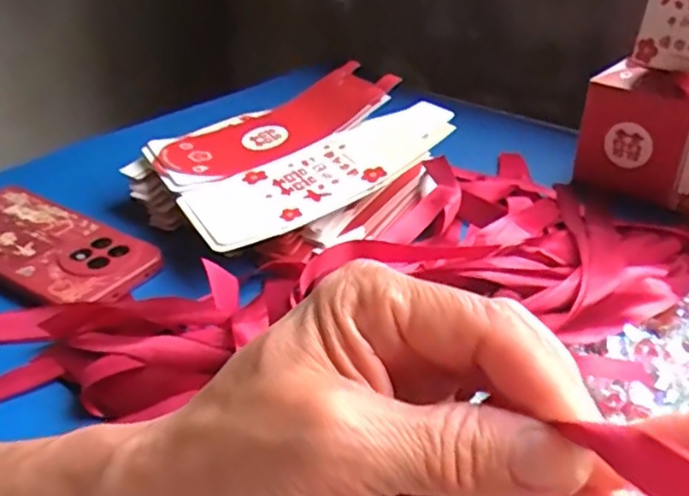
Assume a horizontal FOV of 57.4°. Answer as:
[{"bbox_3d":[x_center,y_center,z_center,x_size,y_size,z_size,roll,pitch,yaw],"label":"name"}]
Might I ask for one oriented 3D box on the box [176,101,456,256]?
[{"bbox_3d":[-0.011,-0.056,0.441,0.201,0.011,0.076,-27,45,-20],"label":"box"}]

